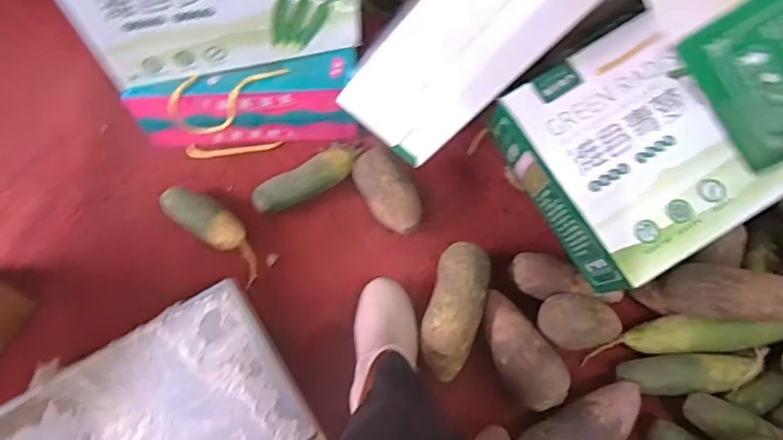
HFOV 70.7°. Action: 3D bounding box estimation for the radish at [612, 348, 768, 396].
[{"bbox_3d":[0.410,0.209,0.752,0.190,0.052,0.054,-2,67,-2],"label":"radish"}]

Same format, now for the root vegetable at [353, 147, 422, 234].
[{"bbox_3d":[-0.002,-0.043,0.834,0.073,0.064,0.136,-27,70,-12],"label":"root vegetable"}]

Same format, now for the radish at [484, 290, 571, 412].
[{"bbox_3d":[0.175,0.175,0.748,0.066,0.057,0.164,-31,71,-13],"label":"radish"}]

